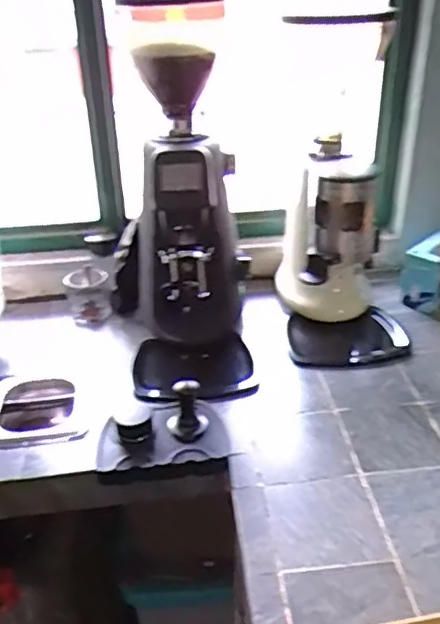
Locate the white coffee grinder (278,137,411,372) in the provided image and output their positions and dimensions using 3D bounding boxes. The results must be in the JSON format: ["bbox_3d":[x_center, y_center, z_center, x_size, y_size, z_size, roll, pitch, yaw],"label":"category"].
[{"bbox_3d":[0.241,-0.129,1.191,0.213,0.344,0.270,-4,30,-4],"label":"white coffee grinder"}]

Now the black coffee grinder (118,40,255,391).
[{"bbox_3d":[-0.066,-0.160,1.090,0.229,0.556,0.303,-7,31,-9],"label":"black coffee grinder"}]

